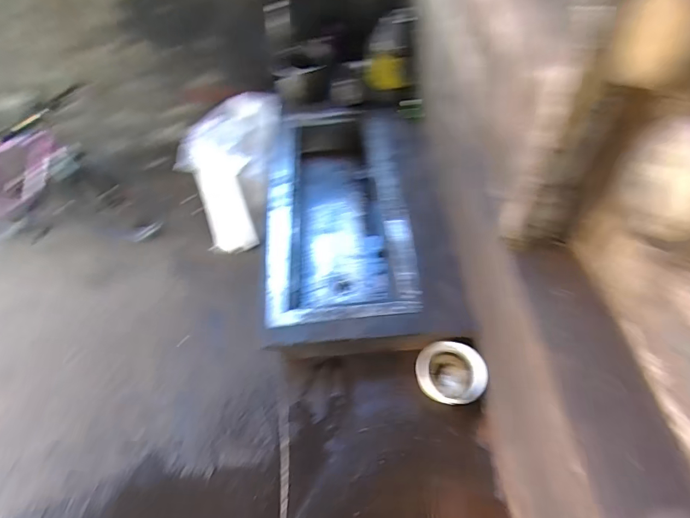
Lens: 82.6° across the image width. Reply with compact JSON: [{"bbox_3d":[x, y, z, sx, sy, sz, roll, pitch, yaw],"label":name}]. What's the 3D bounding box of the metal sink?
[{"bbox_3d":[-0.042,-0.209,1.917,0.608,0.363,1.277,-6,56,0],"label":"metal sink"}]

